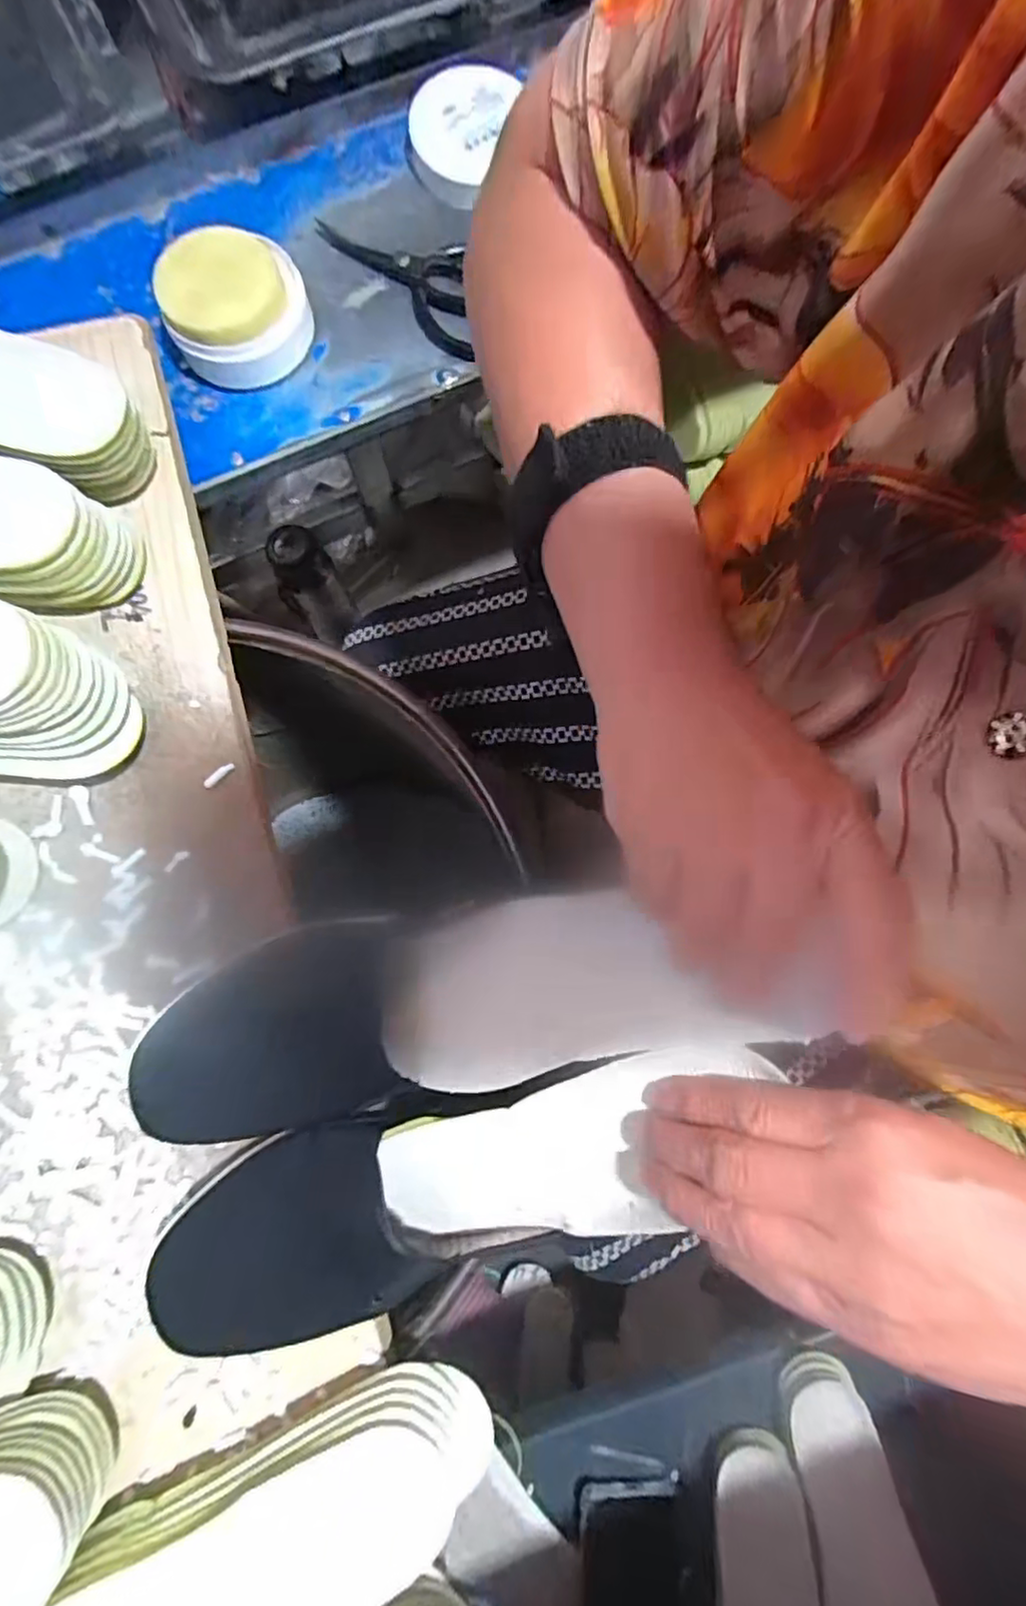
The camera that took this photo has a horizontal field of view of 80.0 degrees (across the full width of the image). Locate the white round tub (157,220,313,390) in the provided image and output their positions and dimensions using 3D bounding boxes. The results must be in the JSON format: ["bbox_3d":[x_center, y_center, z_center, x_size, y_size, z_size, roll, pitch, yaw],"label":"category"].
[{"bbox_3d":[-0.201,-0.361,0.446,0.098,0.056,0.083,-13,81,-2],"label":"white round tub"}]

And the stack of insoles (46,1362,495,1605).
[{"bbox_3d":[-0.134,0.356,0.285,0.236,0.043,0.087,-30,83,-7],"label":"stack of insoles"}]

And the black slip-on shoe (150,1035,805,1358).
[{"bbox_3d":[-0.026,0.174,0.284,0.288,0.070,0.089,-28,78,13],"label":"black slip-on shoe"}]

